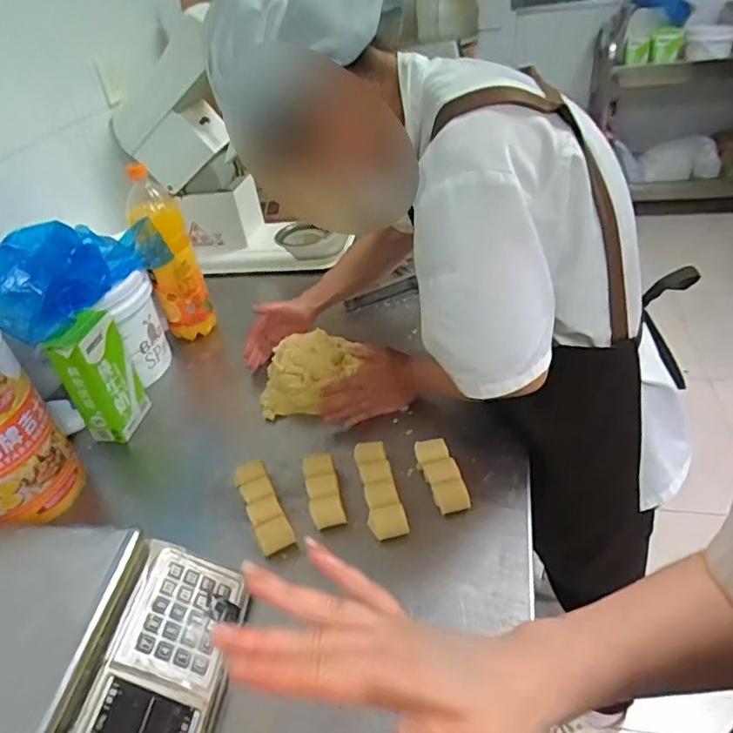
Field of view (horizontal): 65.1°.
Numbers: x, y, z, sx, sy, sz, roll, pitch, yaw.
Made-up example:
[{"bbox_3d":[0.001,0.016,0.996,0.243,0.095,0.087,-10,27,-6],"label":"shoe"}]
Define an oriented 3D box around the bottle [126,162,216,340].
[{"bbox_3d":[-0.361,-0.198,1.062,0.094,0.307,0.088,-22,39,-16],"label":"bottle"}]

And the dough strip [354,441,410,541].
[{"bbox_3d":[0.016,0.161,0.767,0.045,0.029,0.146,-13,37,-5],"label":"dough strip"}]

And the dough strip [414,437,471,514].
[{"bbox_3d":[0.100,0.145,0.763,0.044,0.030,0.110,-16,38,-9],"label":"dough strip"}]

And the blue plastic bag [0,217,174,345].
[{"bbox_3d":[-0.435,-0.138,0.866,0.091,0.165,0.366,6,22,16],"label":"blue plastic bag"}]

